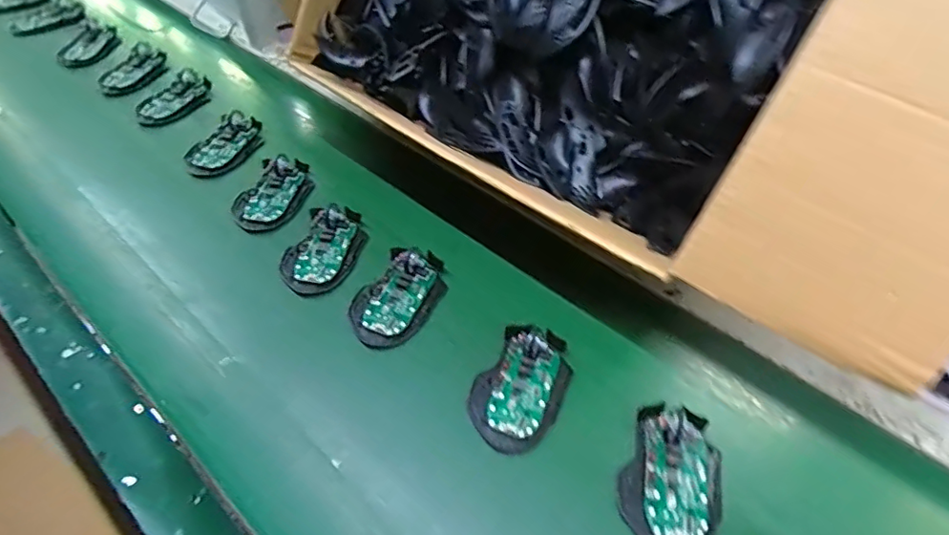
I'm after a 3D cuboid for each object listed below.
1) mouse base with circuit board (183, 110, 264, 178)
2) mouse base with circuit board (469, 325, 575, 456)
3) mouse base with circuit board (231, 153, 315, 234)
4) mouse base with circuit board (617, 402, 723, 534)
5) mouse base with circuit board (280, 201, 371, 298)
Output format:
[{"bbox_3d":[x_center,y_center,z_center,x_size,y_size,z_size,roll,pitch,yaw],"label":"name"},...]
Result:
[{"bbox_3d":[-0.319,-0.155,0.711,0.063,0.024,0.112,13,50,12],"label":"mouse base with circuit board"},{"bbox_3d":[0.042,0.097,0.477,0.071,0.020,0.117,25,53,22],"label":"mouse base with circuit board"},{"bbox_3d":[-0.231,-0.085,0.644,0.064,0.027,0.114,9,49,8],"label":"mouse base with circuit board"},{"bbox_3d":[0.153,0.158,0.426,0.071,0.020,0.112,19,51,17],"label":"mouse base with circuit board"},{"bbox_3d":[-0.160,-0.023,0.586,0.073,0.027,0.105,9,49,8],"label":"mouse base with circuit board"}]

